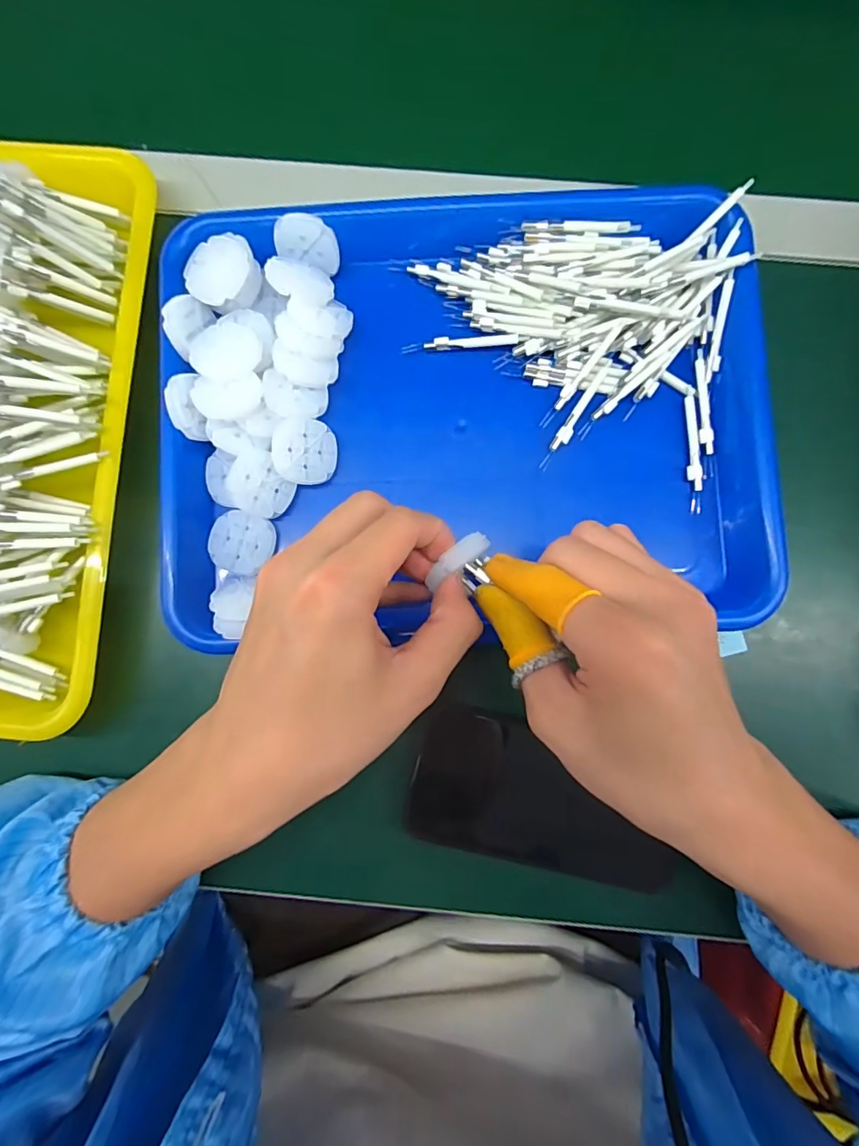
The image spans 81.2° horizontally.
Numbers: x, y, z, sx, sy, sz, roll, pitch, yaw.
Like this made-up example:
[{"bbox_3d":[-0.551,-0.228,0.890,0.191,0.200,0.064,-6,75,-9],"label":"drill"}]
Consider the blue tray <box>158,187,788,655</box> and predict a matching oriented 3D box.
[{"bbox_3d":[0.020,-0.087,0.282,0.328,0.032,0.249,-3,85,0],"label":"blue tray"}]

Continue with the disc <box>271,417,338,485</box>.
[{"bbox_3d":[-0.068,-0.067,0.275,0.035,0.004,0.035,-2,94,-29],"label":"disc"}]

